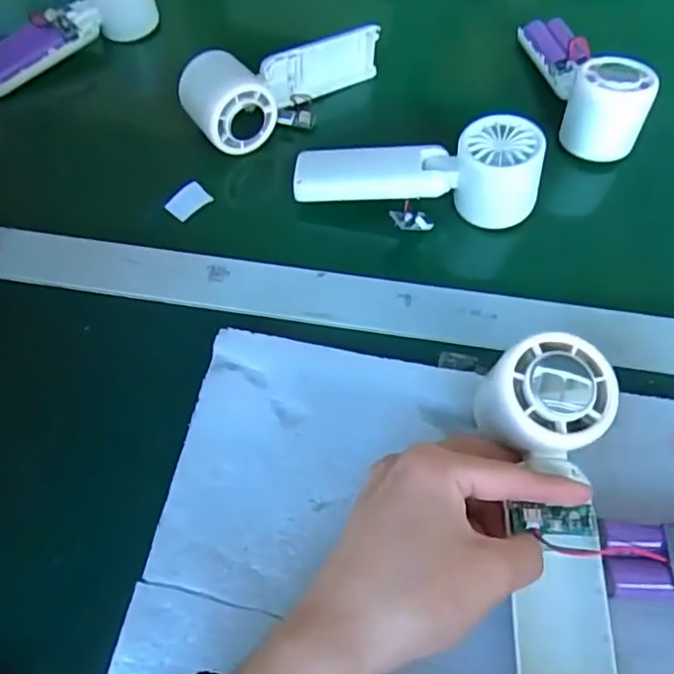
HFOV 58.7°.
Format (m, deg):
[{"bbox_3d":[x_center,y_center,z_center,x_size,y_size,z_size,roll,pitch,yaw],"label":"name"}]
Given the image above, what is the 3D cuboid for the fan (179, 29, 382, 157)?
[{"bbox_3d":[-0.036,-0.199,0.465,0.171,0.053,0.057,-28,63,-17],"label":"fan"}]

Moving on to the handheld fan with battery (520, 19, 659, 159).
[{"bbox_3d":[0.193,-0.216,0.474,0.055,0.054,0.161,-4,59,-4],"label":"handheld fan with battery"}]

